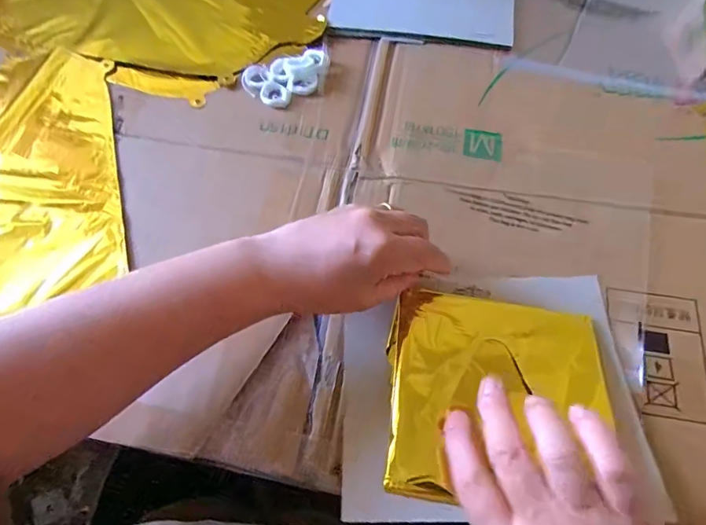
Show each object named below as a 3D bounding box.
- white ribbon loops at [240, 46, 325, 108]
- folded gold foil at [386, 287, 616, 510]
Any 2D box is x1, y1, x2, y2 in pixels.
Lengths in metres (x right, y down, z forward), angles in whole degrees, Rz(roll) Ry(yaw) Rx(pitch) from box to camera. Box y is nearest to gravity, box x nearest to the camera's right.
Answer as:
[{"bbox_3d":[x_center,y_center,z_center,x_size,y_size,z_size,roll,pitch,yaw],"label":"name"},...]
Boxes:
[{"bbox_3d":[-0.062,-0.180,0.442,0.083,0.016,0.054,-24,65,-11],"label":"white ribbon loops"},{"bbox_3d":[0.093,0.086,0.301,0.139,0.017,0.136,8,63,5],"label":"folded gold foil"}]

